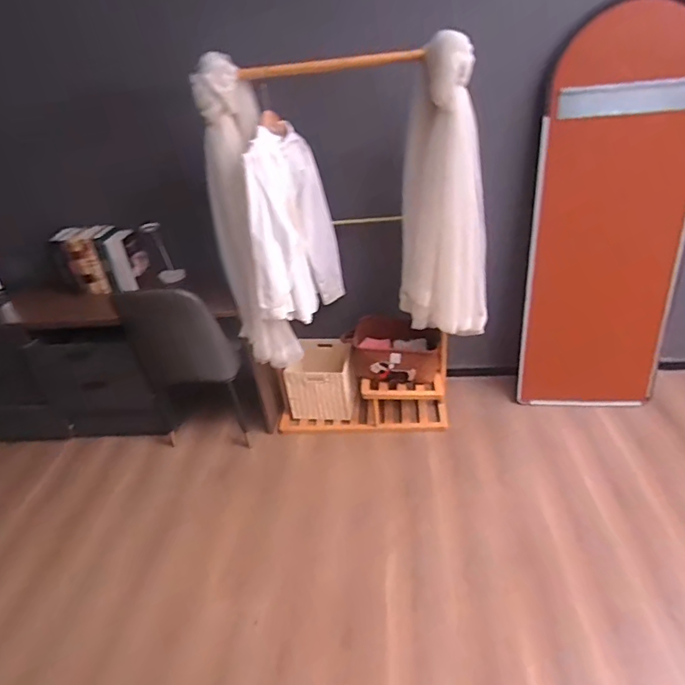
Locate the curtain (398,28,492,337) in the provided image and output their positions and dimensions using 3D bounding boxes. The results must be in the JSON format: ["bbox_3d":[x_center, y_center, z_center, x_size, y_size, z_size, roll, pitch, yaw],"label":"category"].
[{"bbox_3d":[0.377,-0.496,1.696,0.352,0.975,0.278,2,34,13],"label":"curtain"}]

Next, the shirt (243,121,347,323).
[{"bbox_3d":[-0.180,-0.436,1.892,0.175,0.742,0.489,5,35,17],"label":"shirt"}]

